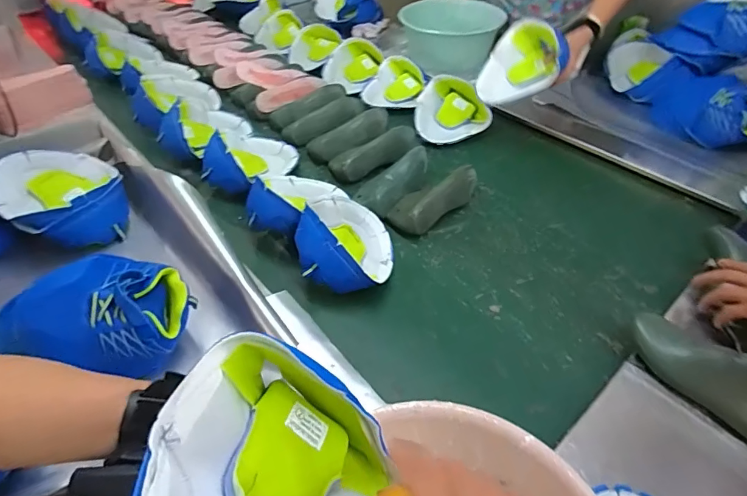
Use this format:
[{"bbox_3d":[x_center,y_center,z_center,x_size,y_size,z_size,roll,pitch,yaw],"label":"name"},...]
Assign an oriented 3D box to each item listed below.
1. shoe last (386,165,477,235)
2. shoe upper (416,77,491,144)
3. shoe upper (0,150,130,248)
[{"bbox_3d":[0.123,-0.106,0.878,0.200,0.061,0.090,-29,52,-25],"label":"shoe last"},{"bbox_3d":[0.195,-0.338,1.082,0.179,0.082,0.168,6,46,7],"label":"shoe upper"},{"bbox_3d":[-0.535,-0.086,0.774,0.177,0.105,0.186,-25,50,-21],"label":"shoe upper"}]

